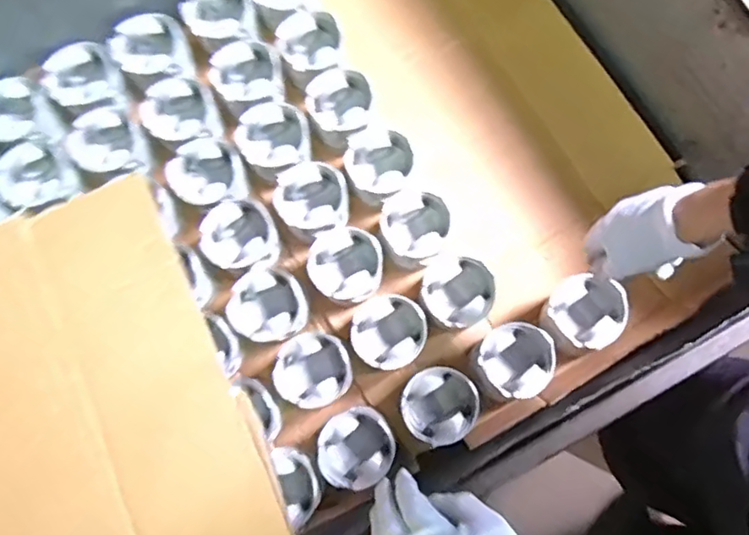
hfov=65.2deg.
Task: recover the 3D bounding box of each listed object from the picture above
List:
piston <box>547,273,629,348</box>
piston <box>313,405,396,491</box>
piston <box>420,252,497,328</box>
[{"bbox_3d":[0.275,0.054,0.751,0.094,0.068,0.090,0,79,1],"label":"piston"},{"bbox_3d":[-0.021,0.224,0.730,0.091,0.067,0.096,0,79,1],"label":"piston"},{"bbox_3d":[0.108,0.032,0.780,0.093,0.068,0.085,0,79,1],"label":"piston"}]

